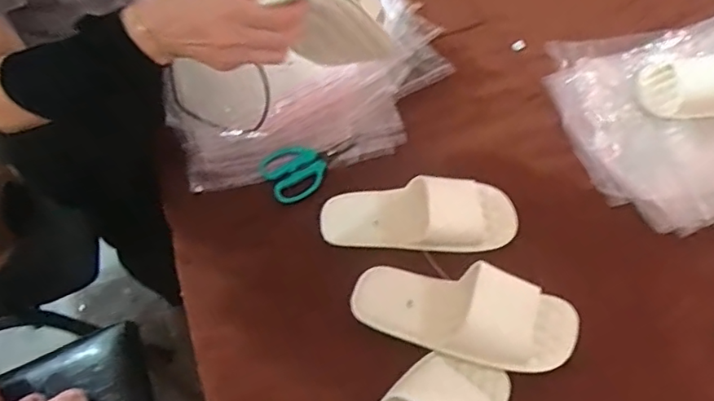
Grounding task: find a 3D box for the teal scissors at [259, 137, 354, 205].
[{"bbox_3d":[-0.069,-0.056,0.827,0.134,0.008,0.088,-27,60,-13],"label":"teal scissors"}]

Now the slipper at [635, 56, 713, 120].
[{"bbox_3d":[0.538,-0.168,0.826,0.241,0.048,0.093,-3,57,2],"label":"slipper"}]

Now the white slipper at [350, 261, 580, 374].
[{"bbox_3d":[0.124,0.127,0.667,0.252,0.055,0.106,17,60,15],"label":"white slipper"}]

